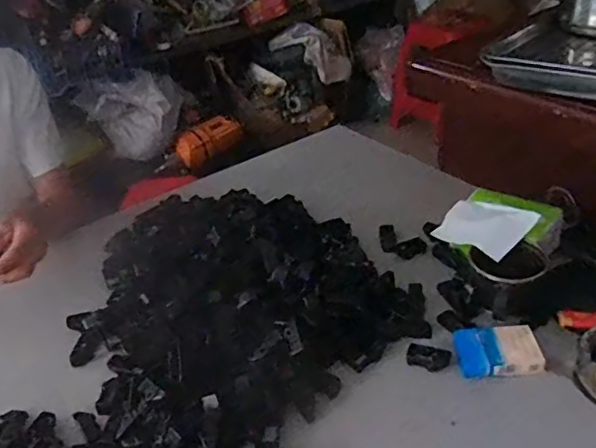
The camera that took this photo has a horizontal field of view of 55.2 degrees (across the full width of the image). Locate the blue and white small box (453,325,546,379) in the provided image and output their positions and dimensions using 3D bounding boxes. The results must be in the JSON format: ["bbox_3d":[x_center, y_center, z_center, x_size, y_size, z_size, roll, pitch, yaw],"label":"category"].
[{"bbox_3d":[0.233,0.149,0.665,0.089,0.018,0.069,-5,33,3],"label":"blue and white small box"}]

